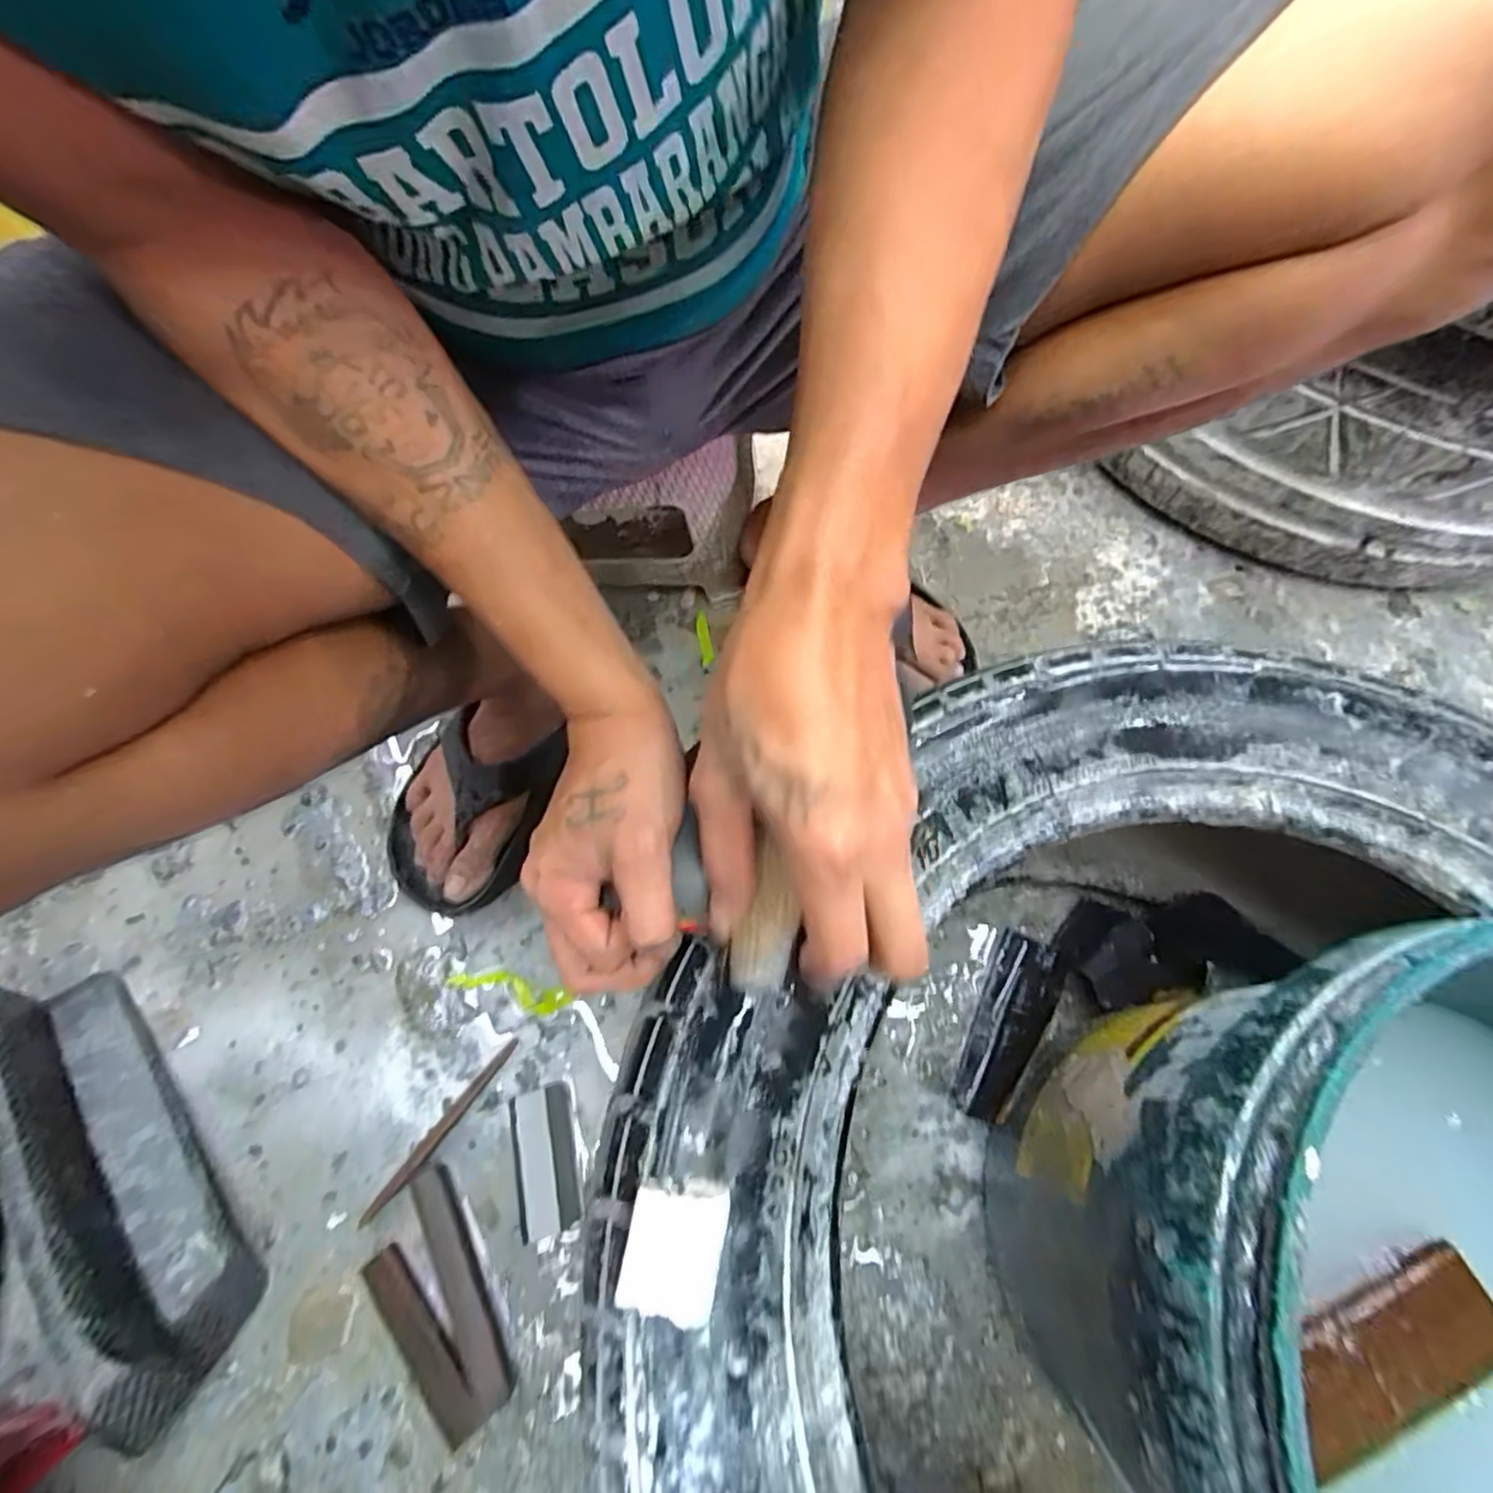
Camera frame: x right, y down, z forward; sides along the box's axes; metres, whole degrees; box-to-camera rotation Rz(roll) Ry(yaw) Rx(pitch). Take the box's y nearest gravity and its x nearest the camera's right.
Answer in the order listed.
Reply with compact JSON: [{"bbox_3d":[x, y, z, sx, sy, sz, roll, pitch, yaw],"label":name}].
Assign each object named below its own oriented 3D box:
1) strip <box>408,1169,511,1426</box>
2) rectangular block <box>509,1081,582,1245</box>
[{"bbox_3d":[-0.182,0.342,0.429,0.024,0.005,0.137,-25,70,-11],"label":"strip"},{"bbox_3d":[-0.134,0.276,0.451,0.031,0.043,0.084,-12,68,-6],"label":"rectangular block"}]

